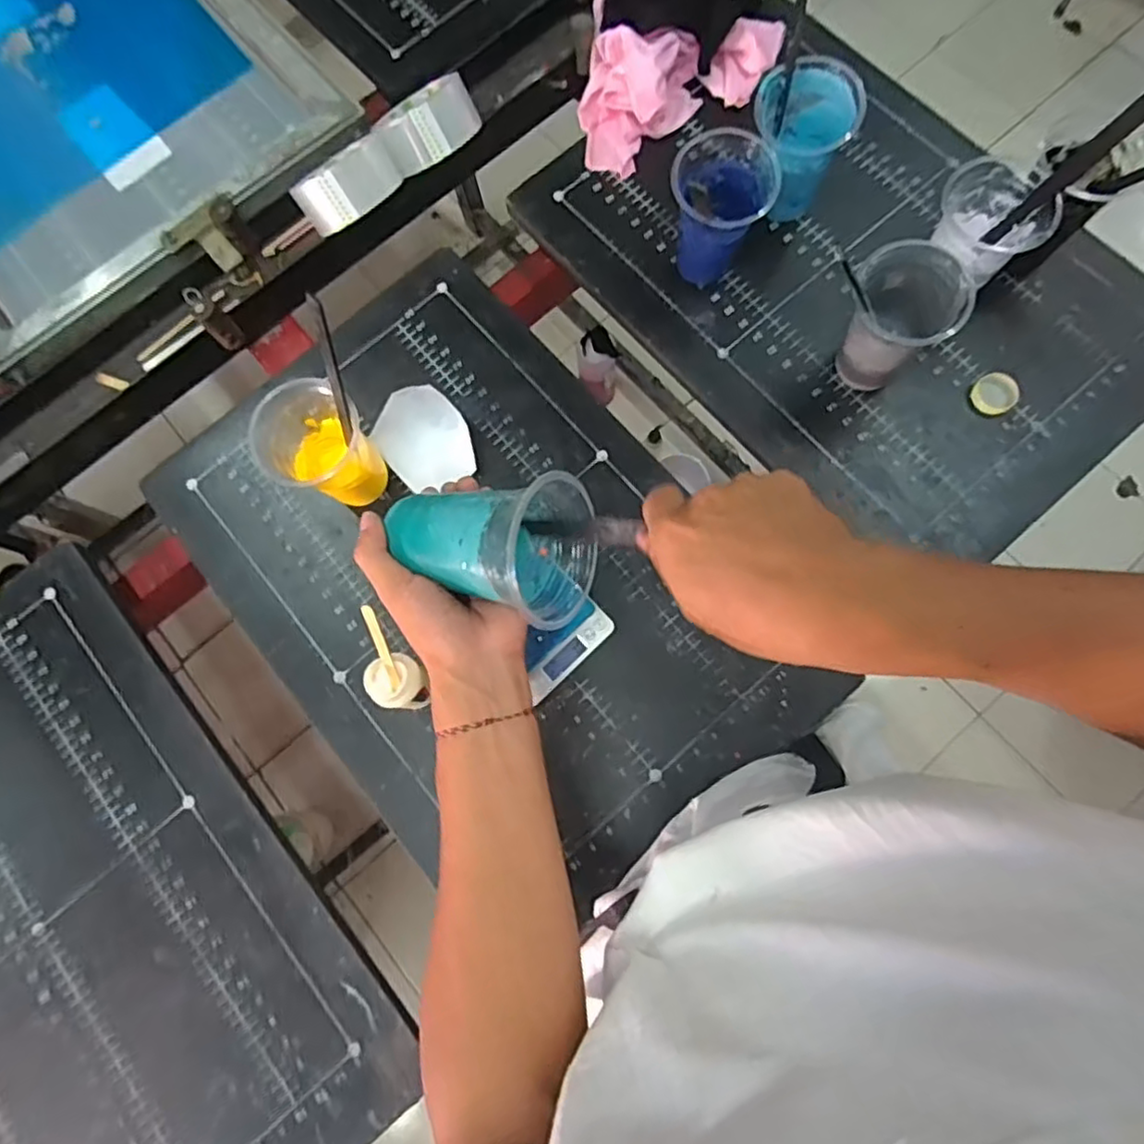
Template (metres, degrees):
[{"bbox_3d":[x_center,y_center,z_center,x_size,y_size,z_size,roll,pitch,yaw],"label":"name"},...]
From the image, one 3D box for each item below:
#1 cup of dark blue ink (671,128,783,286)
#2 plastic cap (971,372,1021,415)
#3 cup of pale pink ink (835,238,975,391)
[{"bbox_3d":[0.132,-0.325,0.603,0.083,0.124,0.085,0,78,2],"label":"cup of dark blue ink"},{"bbox_3d":[0.397,-0.167,0.616,0.040,0.011,0.038,0,78,2],"label":"plastic cap"},{"bbox_3d":[0.273,-0.214,0.569,0.088,0.105,0.089,-42,78,-6],"label":"cup of pale pink ink"}]

